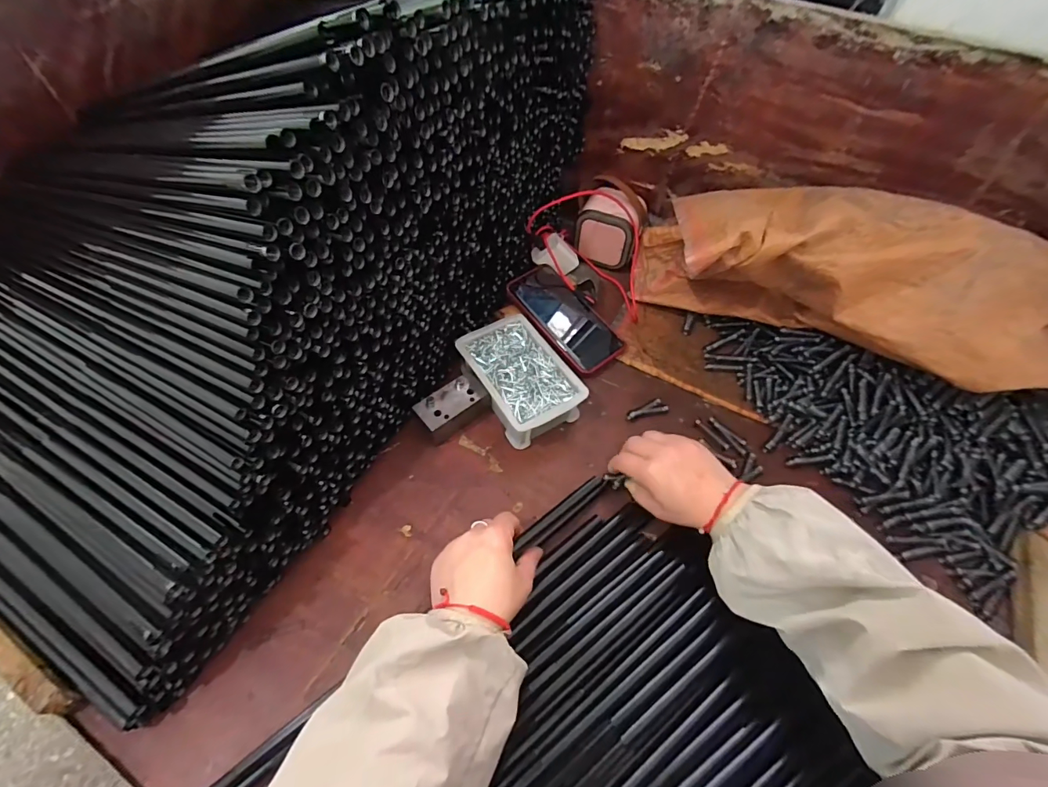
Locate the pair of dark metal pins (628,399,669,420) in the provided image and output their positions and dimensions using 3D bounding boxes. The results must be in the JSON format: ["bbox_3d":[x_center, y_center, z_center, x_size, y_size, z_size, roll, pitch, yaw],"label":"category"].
[{"bbox_3d":[0.147,0.018,0.528,0.049,0.011,0.015,-9,55,-10],"label":"pair of dark metal pins"}]

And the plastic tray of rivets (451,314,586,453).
[{"bbox_3d":[-0.008,-0.015,0.522,0.096,0.052,0.150,-26,60,-21],"label":"plastic tray of rivets"}]

